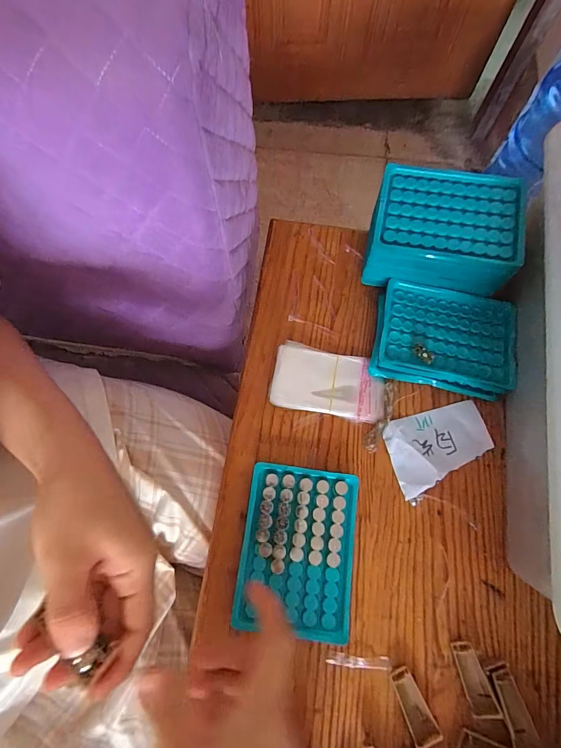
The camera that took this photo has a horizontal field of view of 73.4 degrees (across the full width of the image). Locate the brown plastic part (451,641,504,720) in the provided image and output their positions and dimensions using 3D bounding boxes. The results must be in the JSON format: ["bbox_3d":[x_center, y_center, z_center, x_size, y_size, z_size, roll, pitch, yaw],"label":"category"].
[{"bbox_3d":[0.155,0.243,0.300,0.019,0.014,0.050,-13,74,-4],"label":"brown plastic part"}]

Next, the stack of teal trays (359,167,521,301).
[{"bbox_3d":[0.158,-0.138,0.384,0.133,0.084,0.097,11,74,3],"label":"stack of teal trays"}]

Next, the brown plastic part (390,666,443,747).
[{"bbox_3d":[0.105,0.260,0.295,0.021,0.008,0.052,-20,74,-6],"label":"brown plastic part"}]

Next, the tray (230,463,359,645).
[{"bbox_3d":[0.015,0.150,0.328,0.094,0.014,0.129,7,73,2],"label":"tray"}]

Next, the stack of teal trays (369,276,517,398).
[{"bbox_3d":[0.165,-0.035,0.380,0.135,0.027,0.099,11,74,3],"label":"stack of teal trays"}]

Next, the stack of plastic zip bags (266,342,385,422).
[{"bbox_3d":[0.048,0.009,0.376,0.110,0.006,0.065,11,74,3],"label":"stack of plastic zip bags"}]

